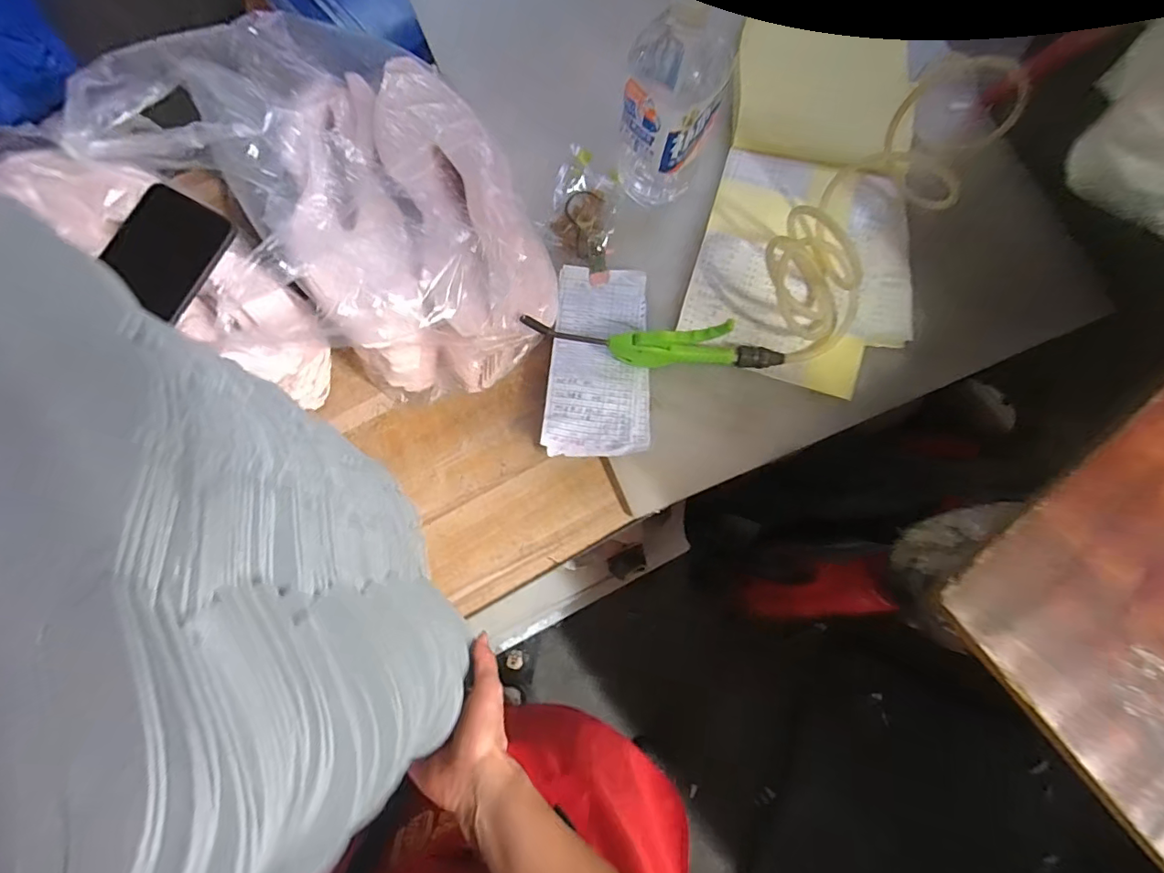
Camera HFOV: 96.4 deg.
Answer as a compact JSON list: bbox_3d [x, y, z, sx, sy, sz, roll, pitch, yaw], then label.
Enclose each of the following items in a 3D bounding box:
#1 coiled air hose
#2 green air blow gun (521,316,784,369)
[{"bbox_3d":[0.297,-0.233,0.533,0.114,0.091,0.318,38,81,5],"label":"coiled air hose"},{"bbox_3d":[0.076,-0.090,0.511,0.258,0.061,0.030,4,80,0],"label":"green air blow gun"}]

